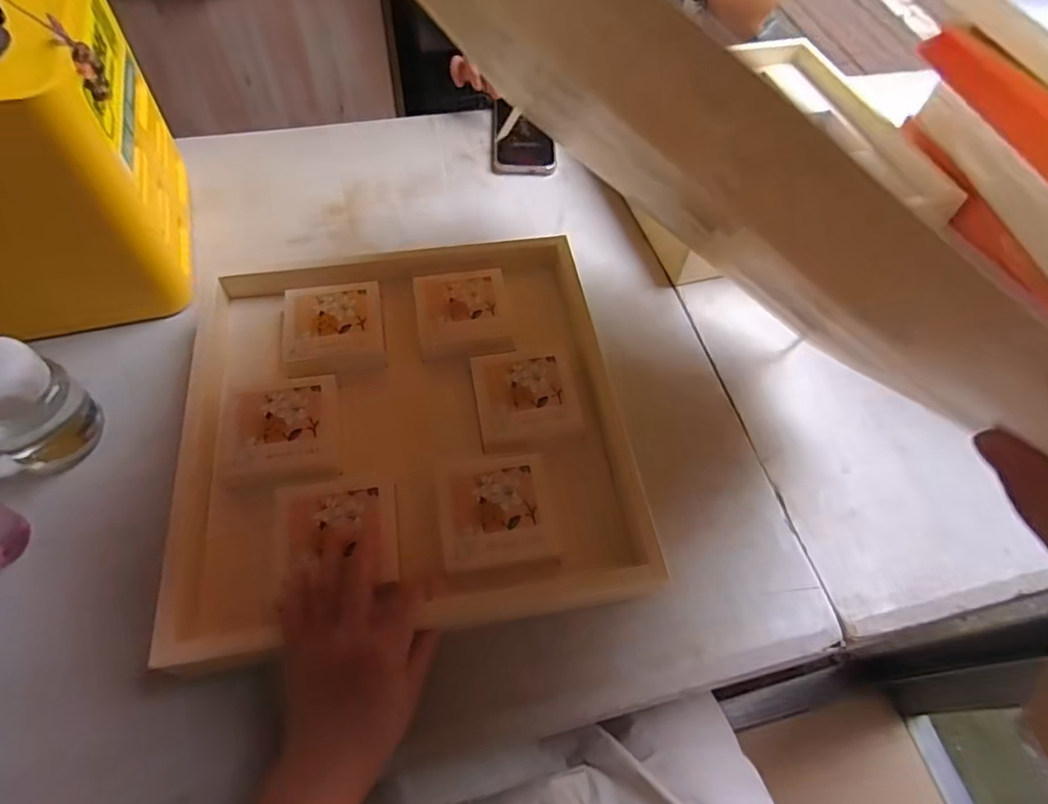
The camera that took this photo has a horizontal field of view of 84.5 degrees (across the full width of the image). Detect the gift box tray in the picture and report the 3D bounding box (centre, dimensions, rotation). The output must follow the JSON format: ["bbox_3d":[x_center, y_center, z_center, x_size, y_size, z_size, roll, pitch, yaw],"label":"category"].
[{"bbox_3d":[-0.098,0.007,0.491,0.342,0.038,0.355,-6,60,-7],"label":"gift box tray"}]

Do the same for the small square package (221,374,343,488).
[{"bbox_3d":[-0.196,0.025,0.466,0.092,0.016,0.091,-10,61,-9],"label":"small square package"}]

